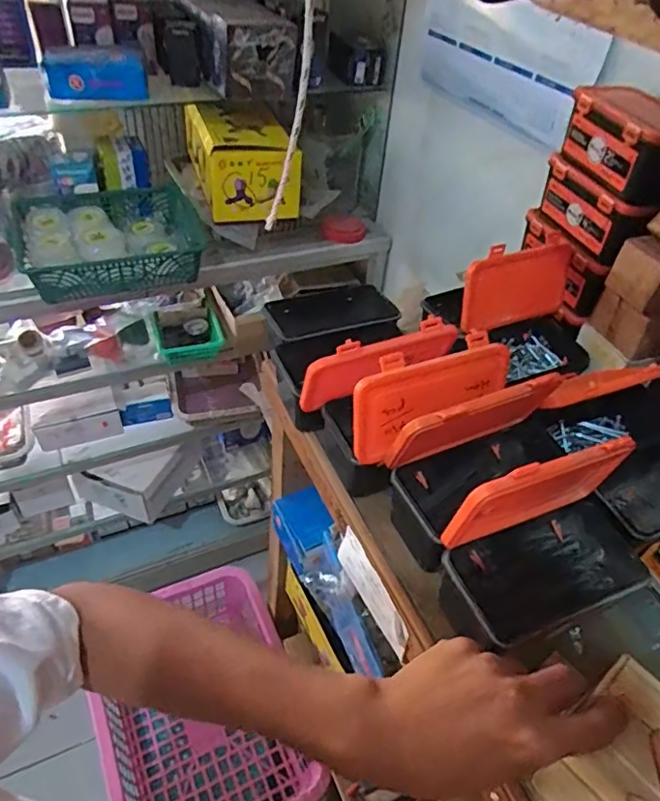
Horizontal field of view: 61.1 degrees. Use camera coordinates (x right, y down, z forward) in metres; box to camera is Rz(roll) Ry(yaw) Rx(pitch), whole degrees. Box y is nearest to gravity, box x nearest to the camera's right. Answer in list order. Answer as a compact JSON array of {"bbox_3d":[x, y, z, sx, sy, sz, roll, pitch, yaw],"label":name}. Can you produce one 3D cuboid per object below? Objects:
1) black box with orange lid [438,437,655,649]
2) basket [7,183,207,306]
[{"bbox_3d":[0.167,0.099,0.397,0.154,0.120,0.084,-18,49,-23],"label":"black box with orange lid"},{"bbox_3d":[-0.375,-0.273,0.985,0.309,0.096,0.228,-14,48,-19],"label":"basket"}]

